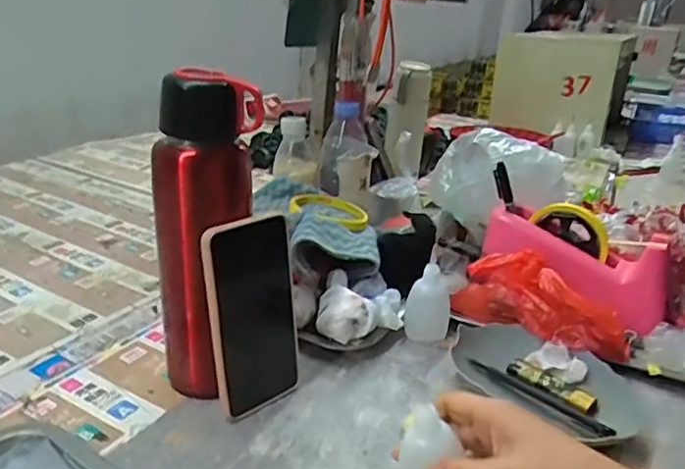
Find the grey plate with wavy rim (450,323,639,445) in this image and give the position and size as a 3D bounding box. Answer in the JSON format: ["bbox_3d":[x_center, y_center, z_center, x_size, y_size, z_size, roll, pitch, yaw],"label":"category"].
[{"bbox_3d":[0.179,0.128,0.521,0.160,0.030,0.090,22,29,39],"label":"grey plate with wavy rim"}]

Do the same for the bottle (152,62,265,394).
[{"bbox_3d":[-0.108,0.007,0.468,0.061,0.263,0.066,18,27,32],"label":"bottle"}]

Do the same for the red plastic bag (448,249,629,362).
[{"bbox_3d":[0.195,0.068,0.570,0.169,0.075,0.048,19,27,34],"label":"red plastic bag"}]

